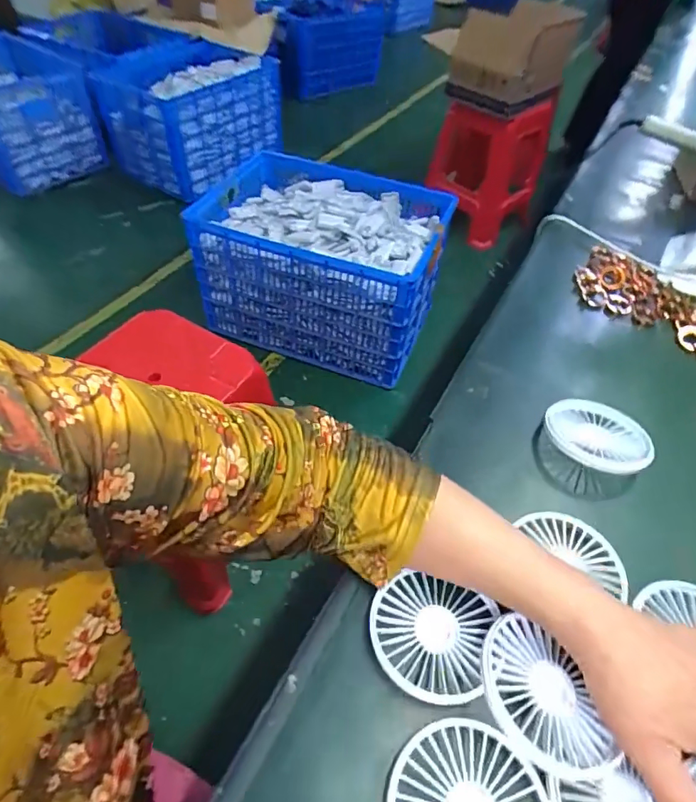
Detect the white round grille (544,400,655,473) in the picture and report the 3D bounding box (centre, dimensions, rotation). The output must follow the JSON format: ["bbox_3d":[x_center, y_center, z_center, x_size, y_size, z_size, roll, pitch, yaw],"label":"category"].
[{"bbox_3d":[0.221,0.030,0.431,0.088,0.017,0.088,3,35,-2],"label":"white round grille"}]

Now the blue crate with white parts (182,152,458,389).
[{"bbox_3d":[-0.069,-0.426,1.485,0.650,0.401,0.503,17,50,10],"label":"blue crate with white parts"}]

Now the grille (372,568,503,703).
[{"bbox_3d":[0.053,0.155,0.320,0.077,0.011,0.073,1,49,-1],"label":"grille"}]

